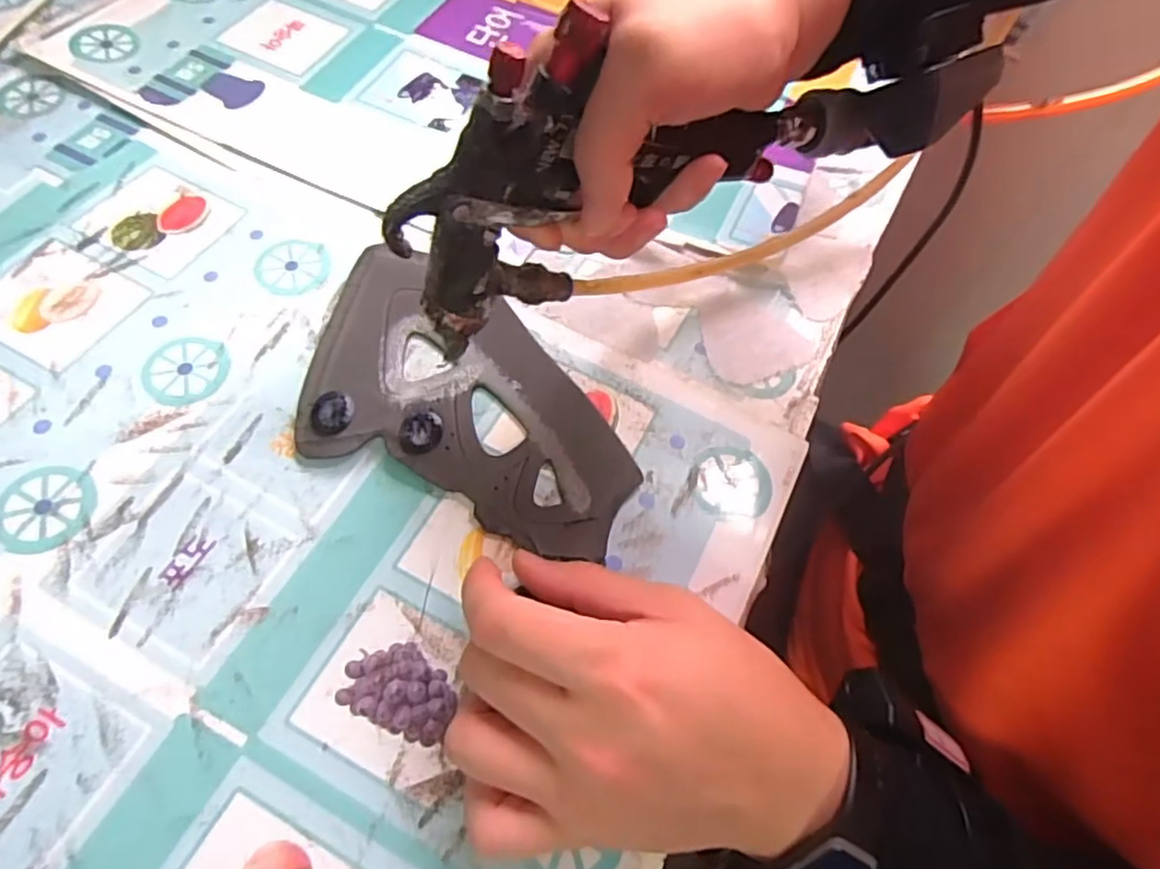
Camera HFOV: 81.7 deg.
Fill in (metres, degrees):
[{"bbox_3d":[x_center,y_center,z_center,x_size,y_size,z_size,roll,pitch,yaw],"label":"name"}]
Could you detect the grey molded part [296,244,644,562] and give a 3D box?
[{"bbox_3d":[-0.054,-0.020,0.333,0.177,0.012,0.118,21,63,7],"label":"grey molded part"}]

